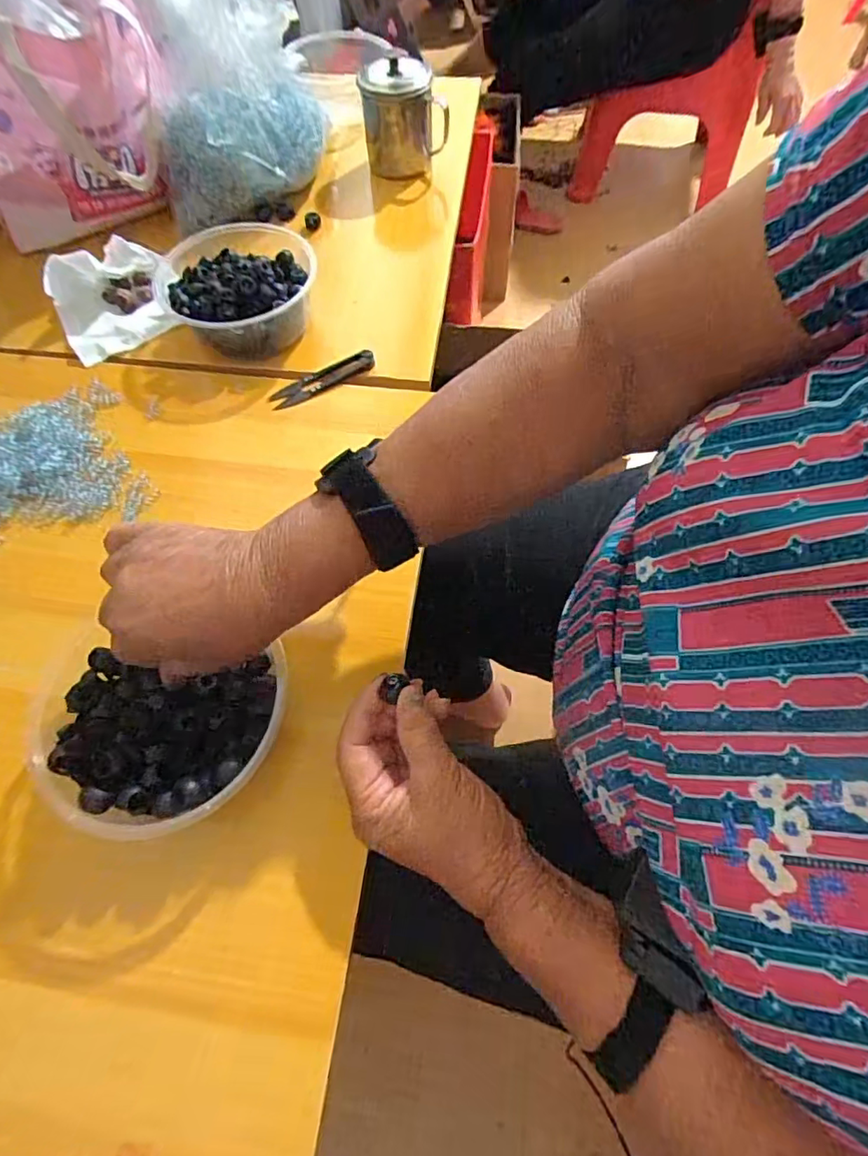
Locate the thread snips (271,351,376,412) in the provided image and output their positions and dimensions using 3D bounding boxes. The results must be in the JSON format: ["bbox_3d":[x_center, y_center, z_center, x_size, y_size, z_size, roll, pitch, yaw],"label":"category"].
[{"bbox_3d":[-0.101,-0.181,0.494,0.100,0.011,0.023,-26,67,-13],"label":"thread snips"}]

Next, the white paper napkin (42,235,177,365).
[{"bbox_3d":[-0.304,-0.271,0.518,0.115,0.048,0.094,-27,67,-14],"label":"white paper napkin"}]

